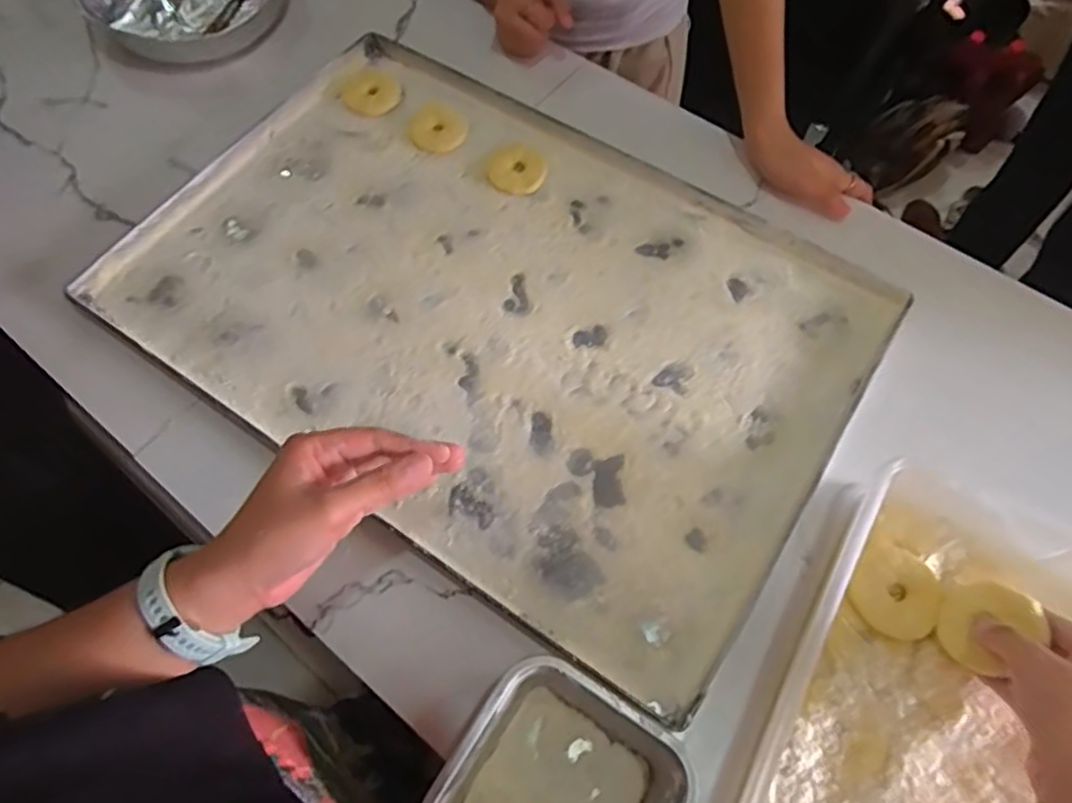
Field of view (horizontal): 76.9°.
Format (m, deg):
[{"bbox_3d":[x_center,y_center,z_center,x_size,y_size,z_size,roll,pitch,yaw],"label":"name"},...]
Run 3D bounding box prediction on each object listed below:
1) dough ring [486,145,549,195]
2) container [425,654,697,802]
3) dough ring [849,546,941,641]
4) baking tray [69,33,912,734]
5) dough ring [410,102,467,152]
[{"bbox_3d":[-0.018,-0.229,0.662,0.055,0.006,0.058,0,63,1],"label":"dough ring"},{"bbox_3d":[0.013,0.228,0.389,0.115,0.090,0.118,30,68,15],"label":"container"},{"bbox_3d":[0.245,0.131,0.461,0.053,0.012,0.058,0,63,1],"label":"dough ring"},{"bbox_3d":[-0.041,-0.090,0.591,0.602,0.020,0.409,32,68,15],"label":"baking tray"},{"bbox_3d":[-0.098,-0.278,0.683,0.055,0.010,0.059,0,63,1],"label":"dough ring"}]

